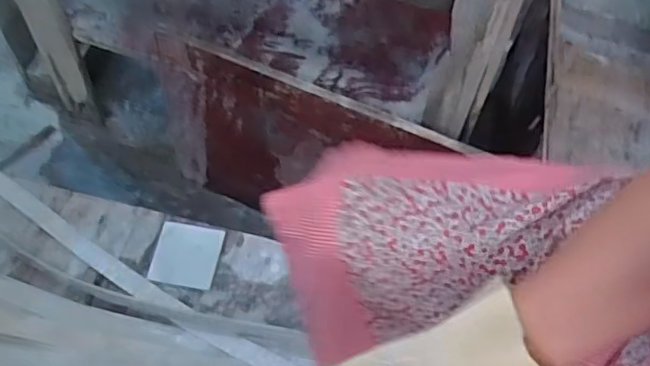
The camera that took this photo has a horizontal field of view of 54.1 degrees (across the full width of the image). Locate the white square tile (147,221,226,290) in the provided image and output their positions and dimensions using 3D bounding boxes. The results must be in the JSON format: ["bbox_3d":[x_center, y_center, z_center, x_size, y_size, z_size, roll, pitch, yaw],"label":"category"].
[{"bbox_3d":[-0.217,0.111,1.000,0.101,0.014,0.095,12,59,3],"label":"white square tile"}]

